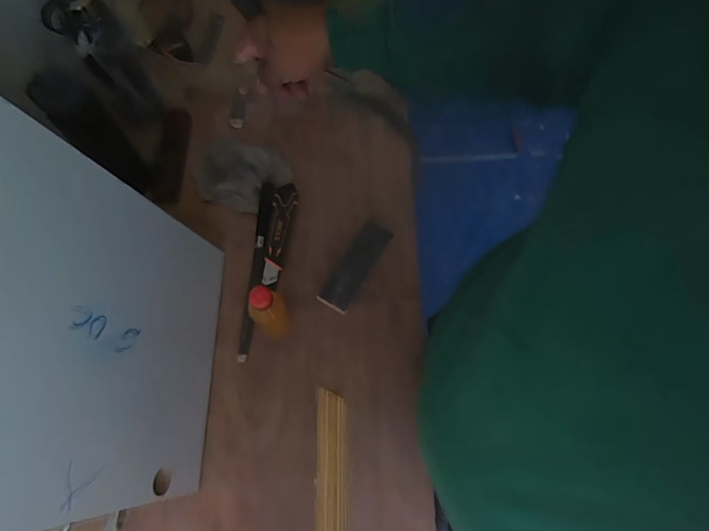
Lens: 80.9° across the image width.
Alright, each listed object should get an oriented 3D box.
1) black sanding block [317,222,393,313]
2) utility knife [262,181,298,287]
[{"bbox_3d":[0.002,-0.002,0.760,0.061,0.018,0.180,29,71,11],"label":"black sanding block"},{"bbox_3d":[-0.138,-0.062,0.770,0.043,0.016,0.191,5,68,2],"label":"utility knife"}]

